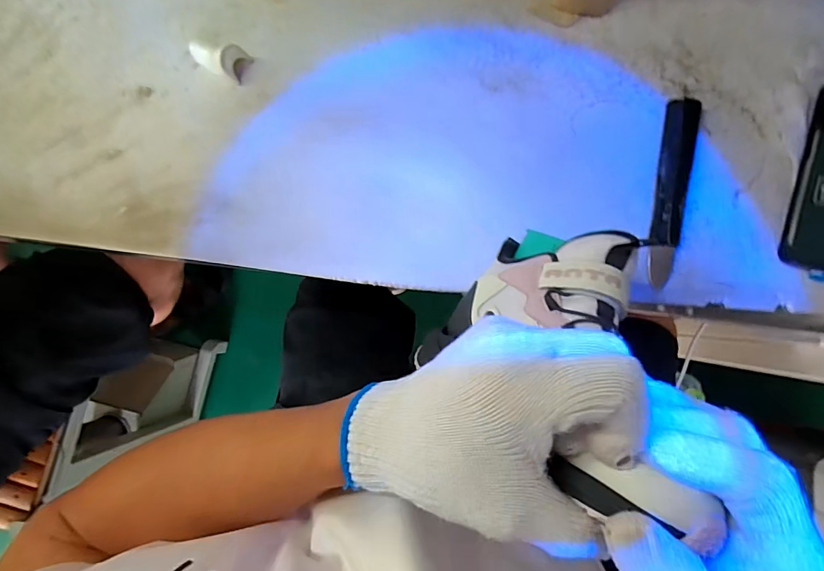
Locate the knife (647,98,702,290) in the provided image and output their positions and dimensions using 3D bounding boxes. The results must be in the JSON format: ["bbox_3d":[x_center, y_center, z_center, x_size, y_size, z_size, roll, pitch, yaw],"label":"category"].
[{"bbox_3d":[0.229,-0.083,0.382,0.025,0.014,0.165,11,88,3],"label":"knife"}]

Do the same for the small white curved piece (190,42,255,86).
[{"bbox_3d":[-0.186,-0.219,0.404,0.059,0.023,0.029,25,89,4],"label":"small white curved piece"}]

